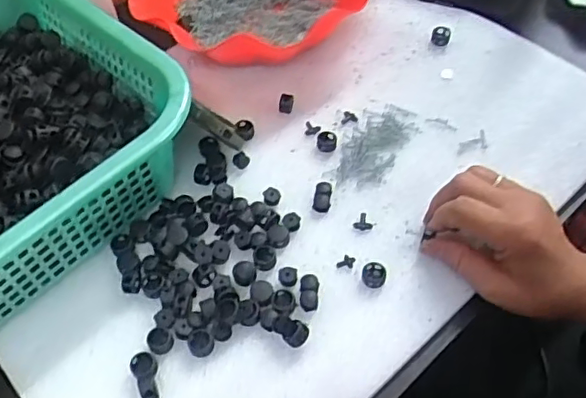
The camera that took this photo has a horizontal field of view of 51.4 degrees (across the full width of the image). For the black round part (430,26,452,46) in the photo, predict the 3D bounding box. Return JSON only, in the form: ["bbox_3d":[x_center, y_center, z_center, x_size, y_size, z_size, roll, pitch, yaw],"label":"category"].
[{"bbox_3d":[0.141,-0.156,0.580,0.018,0.009,0.021,16,56,13],"label":"black round part"}]

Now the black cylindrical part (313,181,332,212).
[{"bbox_3d":[0.024,-0.003,0.488,0.013,0.008,0.028,8,55,9],"label":"black cylindrical part"}]

